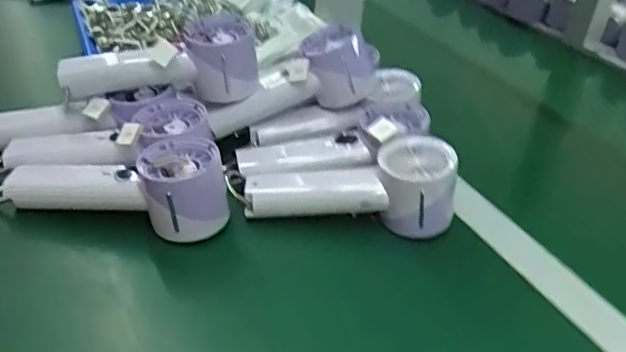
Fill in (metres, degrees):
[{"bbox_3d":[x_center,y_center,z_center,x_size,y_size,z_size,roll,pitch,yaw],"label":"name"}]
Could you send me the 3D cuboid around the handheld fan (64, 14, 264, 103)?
[{"bbox_3d":[-0.137,-0.100,0.524,0.168,0.061,0.080,-9,38,-18],"label":"handheld fan"}]

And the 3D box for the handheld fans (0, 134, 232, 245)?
[{"bbox_3d":[-0.160,0.013,0.478,0.190,0.069,0.064,-1,34,14],"label":"handheld fans"}]

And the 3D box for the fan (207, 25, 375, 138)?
[{"bbox_3d":[-0.024,-0.092,0.565,0.163,0.056,0.089,-26,41,-6],"label":"fan"}]

